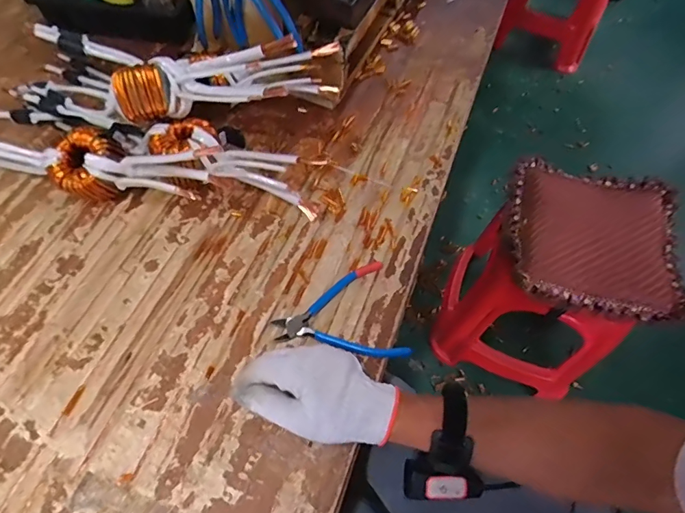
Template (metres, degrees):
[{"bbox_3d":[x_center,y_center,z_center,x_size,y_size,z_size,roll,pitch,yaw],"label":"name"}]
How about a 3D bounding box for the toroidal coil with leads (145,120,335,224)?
[{"bbox_3d":[-0.136,-0.105,0.565,0.220,0.071,0.101,26,62,11],"label":"toroidal coil with leads"}]

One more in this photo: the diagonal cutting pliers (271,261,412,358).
[{"bbox_3d":[-0.007,0.066,0.502,0.136,0.014,0.118,-8,61,-8],"label":"diagonal cutting pliers"}]

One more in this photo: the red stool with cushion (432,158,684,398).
[{"bbox_3d":[0.470,0.061,1.060,0.357,0.440,0.376,25,61,11],"label":"red stool with cushion"}]

